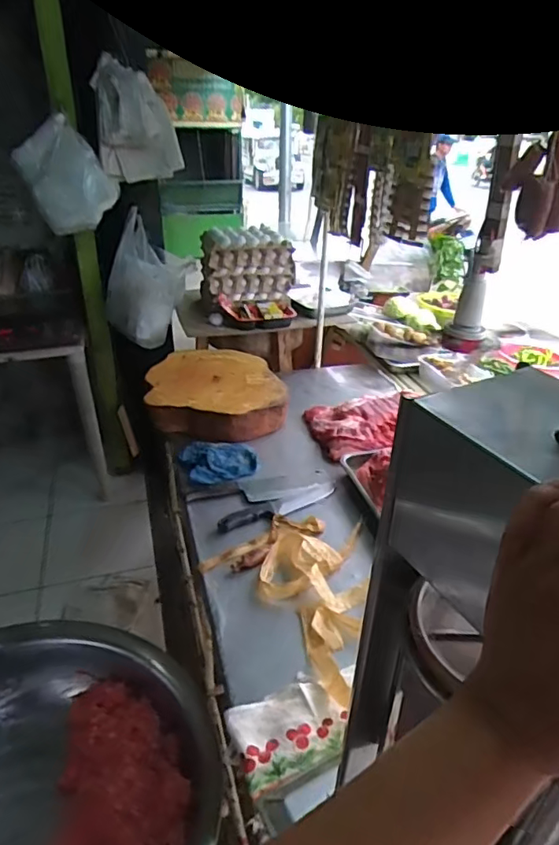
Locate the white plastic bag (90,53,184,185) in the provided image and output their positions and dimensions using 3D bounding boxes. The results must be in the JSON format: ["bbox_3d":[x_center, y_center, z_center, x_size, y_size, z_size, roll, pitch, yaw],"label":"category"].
[{"bbox_3d":[-0.448,-0.936,1.687,0.252,0.302,0.114,-2,31,-5],"label":"white plastic bag"}]

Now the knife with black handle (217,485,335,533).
[{"bbox_3d":[0.000,0.183,1.196,0.298,0.033,0.047,-20,36,-30],"label":"knife with black handle"}]

